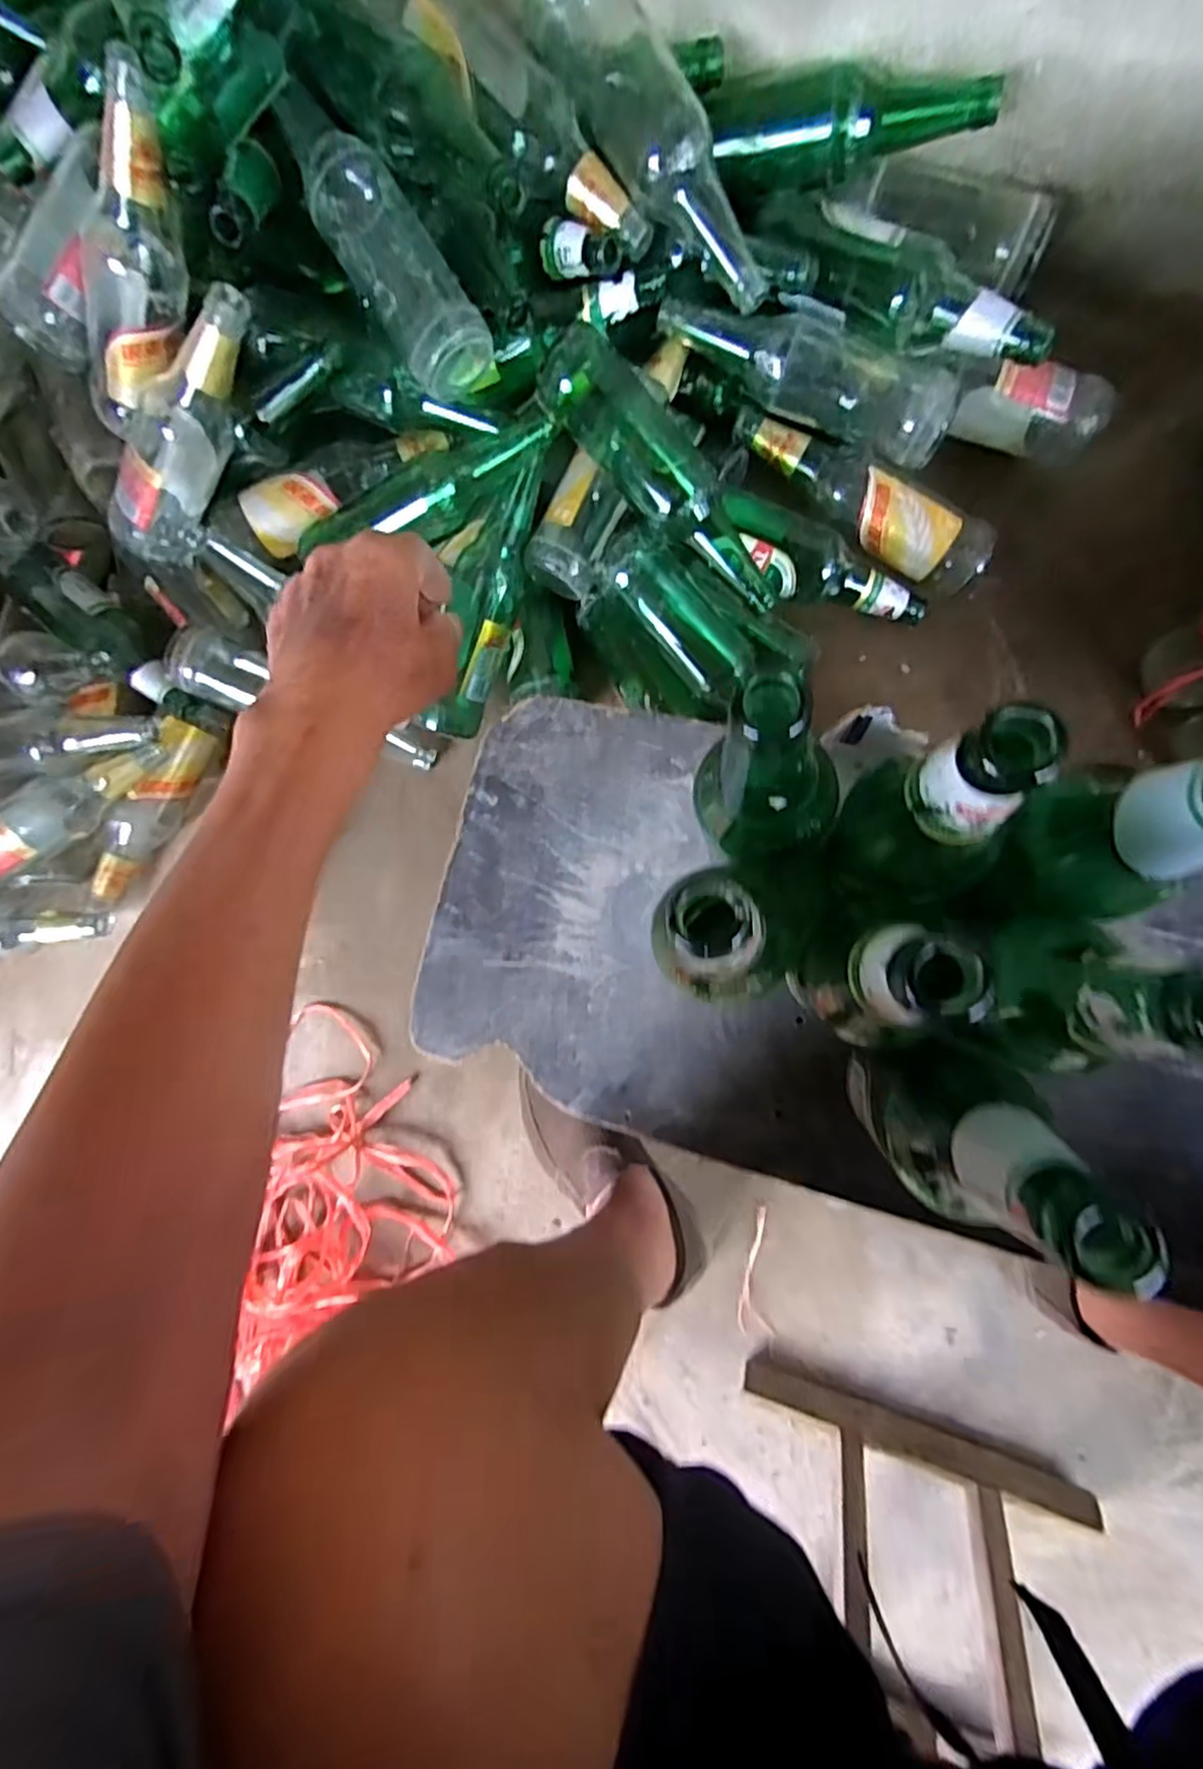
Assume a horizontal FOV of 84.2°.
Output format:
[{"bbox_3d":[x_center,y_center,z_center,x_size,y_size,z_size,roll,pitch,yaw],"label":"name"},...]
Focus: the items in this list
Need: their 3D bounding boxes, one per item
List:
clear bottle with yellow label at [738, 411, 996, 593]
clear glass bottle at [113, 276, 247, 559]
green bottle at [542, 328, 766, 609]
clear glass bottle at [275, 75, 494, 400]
[{"bbox_3d":[0.243,-0.362,0.633,0.260,0.059,0.062,31,92,9],"label":"clear bottle with yellow label"},{"bbox_3d":[-0.366,-0.386,0.584,0.276,0.072,0.063,-26,81,42],"label":"clear glass bottle"},{"bbox_3d":[0.061,-0.348,0.572,0.084,0.061,0.266,-42,96,4],"label":"green bottle"},{"bbox_3d":[-0.176,-0.516,0.543,0.071,0.061,0.232,-33,97,6],"label":"clear glass bottle"}]

